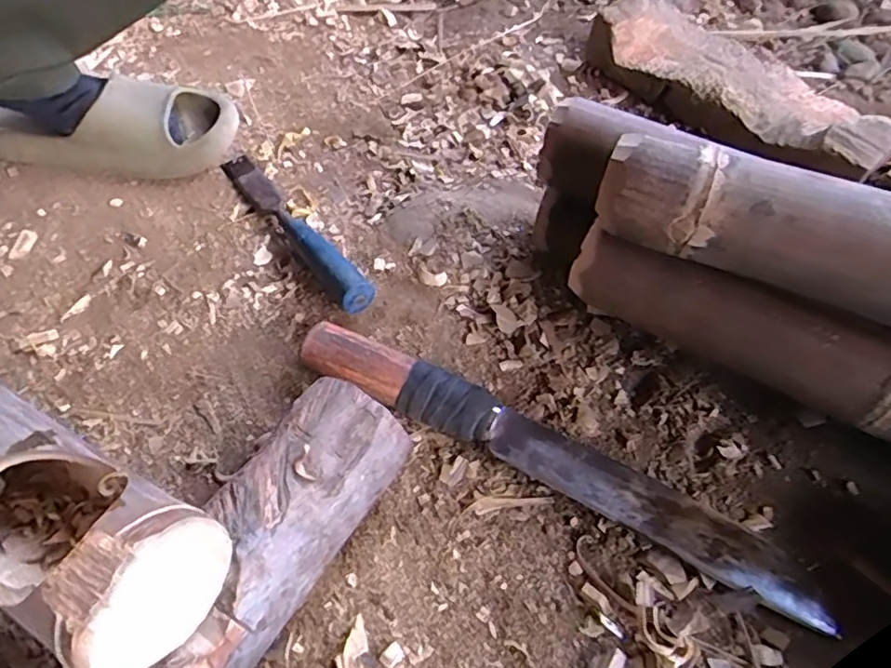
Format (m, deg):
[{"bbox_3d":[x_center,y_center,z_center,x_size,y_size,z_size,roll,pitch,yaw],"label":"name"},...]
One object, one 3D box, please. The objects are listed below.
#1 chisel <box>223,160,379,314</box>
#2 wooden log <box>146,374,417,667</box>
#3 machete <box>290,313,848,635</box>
[{"bbox_3d":[-0.127,-0.092,0.483,0.025,0.032,0.222,-32,60,-22],"label":"chisel"},{"bbox_3d":[-0.120,0.140,0.298,0.070,0.060,0.270,27,58,18],"label":"wooden log"},{"bbox_3d":[0.061,0.072,0.367,0.335,0.029,0.041,24,57,16],"label":"machete"}]

